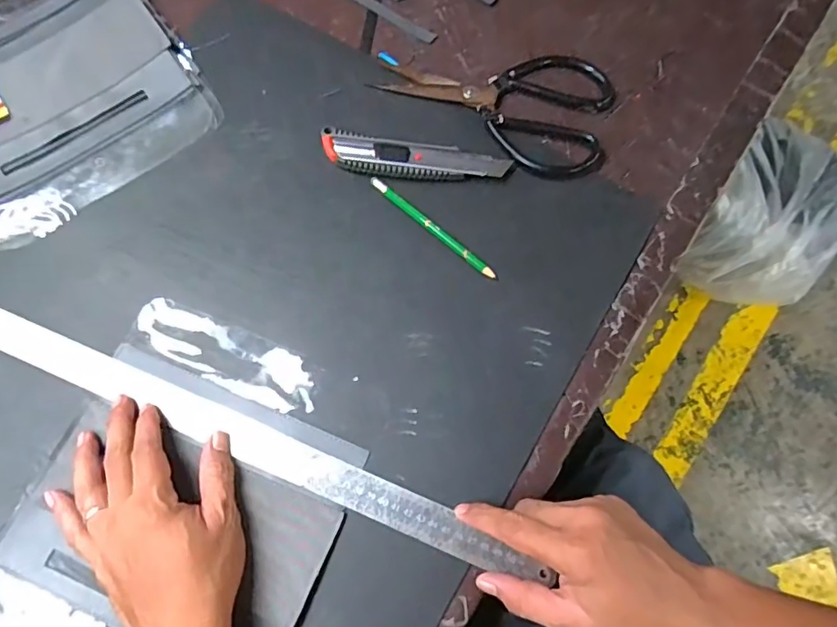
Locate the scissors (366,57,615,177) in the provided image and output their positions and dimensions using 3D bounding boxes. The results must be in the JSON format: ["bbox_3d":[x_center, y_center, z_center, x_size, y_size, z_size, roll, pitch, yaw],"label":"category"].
[{"bbox_3d":[0.069,-0.197,0.496,0.213,0.021,0.117,18,73,5],"label":"scissors"}]

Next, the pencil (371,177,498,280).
[{"bbox_3d":[0.012,-0.073,0.457,0.137,0.004,0.008,40,76,11],"label":"pencil"}]

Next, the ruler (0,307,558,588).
[{"bbox_3d":[-0.151,0.085,0.410,0.506,0.008,0.038,22,70,7],"label":"ruler"}]

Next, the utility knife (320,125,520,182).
[{"bbox_3d":[-0.004,-0.134,0.473,0.164,0.012,0.035,11,73,3],"label":"utility knife"}]

